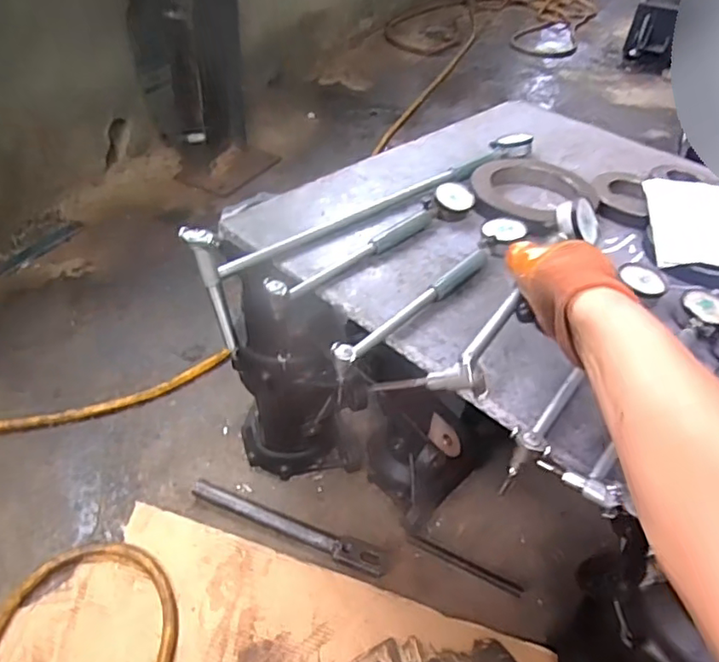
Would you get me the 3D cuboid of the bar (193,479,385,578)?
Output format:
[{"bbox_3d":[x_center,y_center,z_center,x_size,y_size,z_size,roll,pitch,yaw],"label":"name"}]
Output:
[{"bbox_3d":[-0.122,0.309,0.940,0.339,0.026,0.034,20,45,15],"label":"bar"}]

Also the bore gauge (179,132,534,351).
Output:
[{"bbox_3d":[0.047,-0.171,0.811,0.600,0.120,0.078,-29,53,-31],"label":"bore gauge"}]

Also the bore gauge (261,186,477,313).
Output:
[{"bbox_3d":[0.027,-0.108,0.721,0.046,0.035,0.338,36,51,29],"label":"bore gauge"}]

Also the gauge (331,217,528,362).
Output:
[{"bbox_3d":[0.091,-0.048,0.654,0.049,0.029,0.333,30,48,24],"label":"gauge"}]

